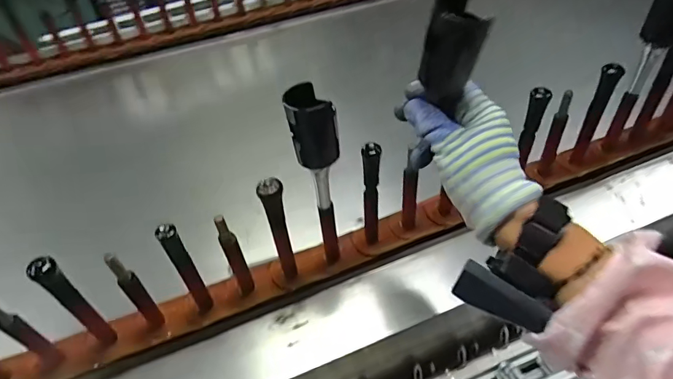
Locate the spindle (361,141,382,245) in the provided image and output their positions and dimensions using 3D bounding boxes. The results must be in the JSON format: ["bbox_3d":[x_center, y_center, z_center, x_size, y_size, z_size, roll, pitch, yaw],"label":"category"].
[{"bbox_3d":[0.039,0.008,0.490,0.018,0.148,0.012,4,46,10],"label":"spindle"}]

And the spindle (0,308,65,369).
[{"bbox_3d":[-0.292,0.134,0.417,0.020,0.134,0.019,19,50,23],"label":"spindle"}]

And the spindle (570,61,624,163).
[{"bbox_3d":[0.320,-0.088,0.560,0.020,0.144,0.026,19,50,23],"label":"spindle"}]

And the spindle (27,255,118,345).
[{"bbox_3d":[-0.240,0.111,0.419,0.017,0.148,0.019,28,54,29],"label":"spindle"}]

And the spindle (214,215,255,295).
[{"bbox_3d":[-0.104,0.069,0.462,0.017,0.132,0.014,-22,47,-15],"label":"spindle"}]

